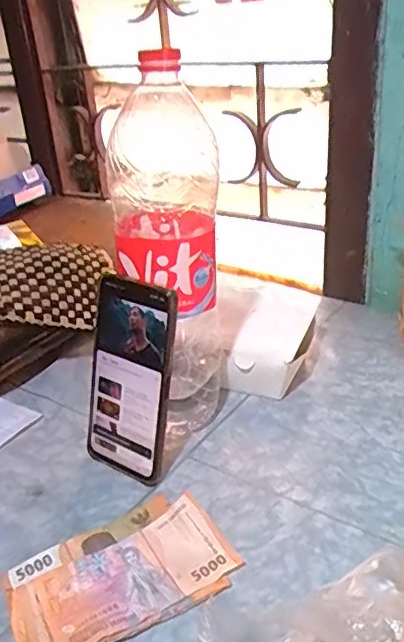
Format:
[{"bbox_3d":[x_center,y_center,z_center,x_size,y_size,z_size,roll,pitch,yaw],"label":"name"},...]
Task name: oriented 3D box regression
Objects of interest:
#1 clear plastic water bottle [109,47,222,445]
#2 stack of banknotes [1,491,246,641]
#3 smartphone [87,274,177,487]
[{"bbox_3d":[-0.029,-0.047,0.488,0.081,0.315,0.098,18,37,37],"label":"clear plastic water bottle"},{"bbox_3d":[-0.057,0.171,0.402,0.145,0.016,0.096,-21,32,-26],"label":"stack of banknotes"},{"bbox_3d":[-0.060,0.051,0.482,0.078,0.169,0.013,19,19,32],"label":"smartphone"}]

